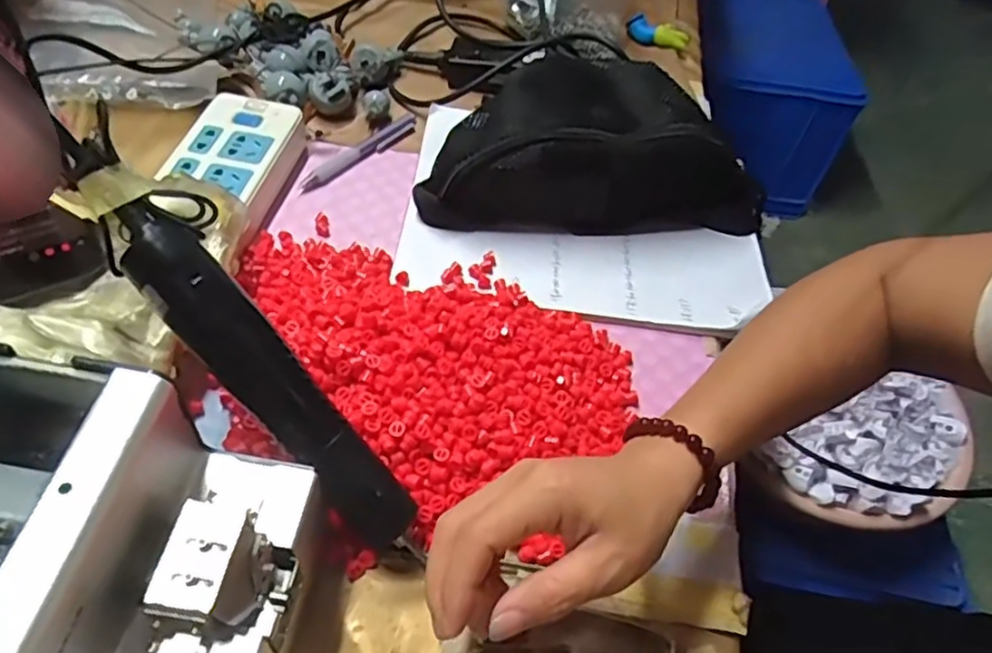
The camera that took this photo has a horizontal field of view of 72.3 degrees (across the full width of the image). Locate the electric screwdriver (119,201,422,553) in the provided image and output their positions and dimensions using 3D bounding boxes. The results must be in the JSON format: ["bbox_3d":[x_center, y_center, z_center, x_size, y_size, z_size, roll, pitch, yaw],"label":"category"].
[{"bbox_3d":[-0.115,0.030,0.356,0.220,0.027,0.037,53,54,-10],"label":"electric screwdriver"}]

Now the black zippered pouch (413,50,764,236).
[{"bbox_3d":[0.076,-0.148,0.552,0.277,0.082,0.138,-2,53,-11],"label":"black zippered pouch"}]

